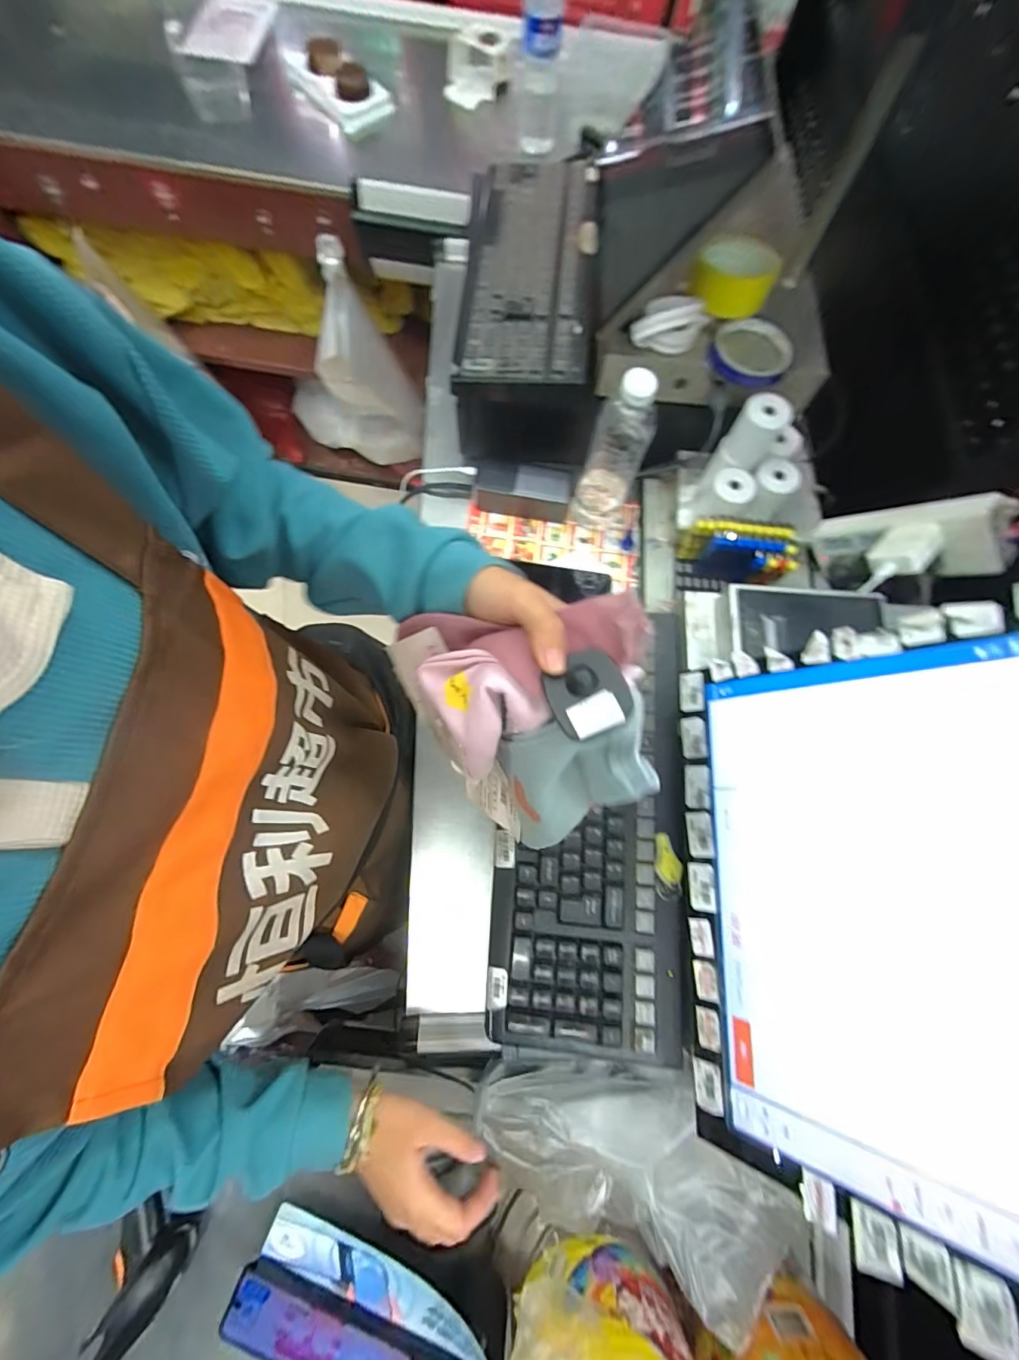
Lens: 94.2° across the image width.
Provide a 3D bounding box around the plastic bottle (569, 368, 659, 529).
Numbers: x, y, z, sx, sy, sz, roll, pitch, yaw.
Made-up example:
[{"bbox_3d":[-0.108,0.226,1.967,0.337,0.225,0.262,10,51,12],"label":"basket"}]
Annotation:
[{"bbox_3d":[0.123,-0.266,0.559,0.064,0.227,0.058,13,74,2],"label":"plastic bottle"}]

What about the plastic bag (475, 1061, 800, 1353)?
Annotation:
[{"bbox_3d":[0.095,0.404,0.405,0.242,0.092,0.128,14,74,16],"label":"plastic bag"}]

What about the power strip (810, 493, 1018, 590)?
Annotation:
[{"bbox_3d":[0.436,-0.149,0.531,0.067,0.179,0.063,-47,114,-13],"label":"power strip"}]

